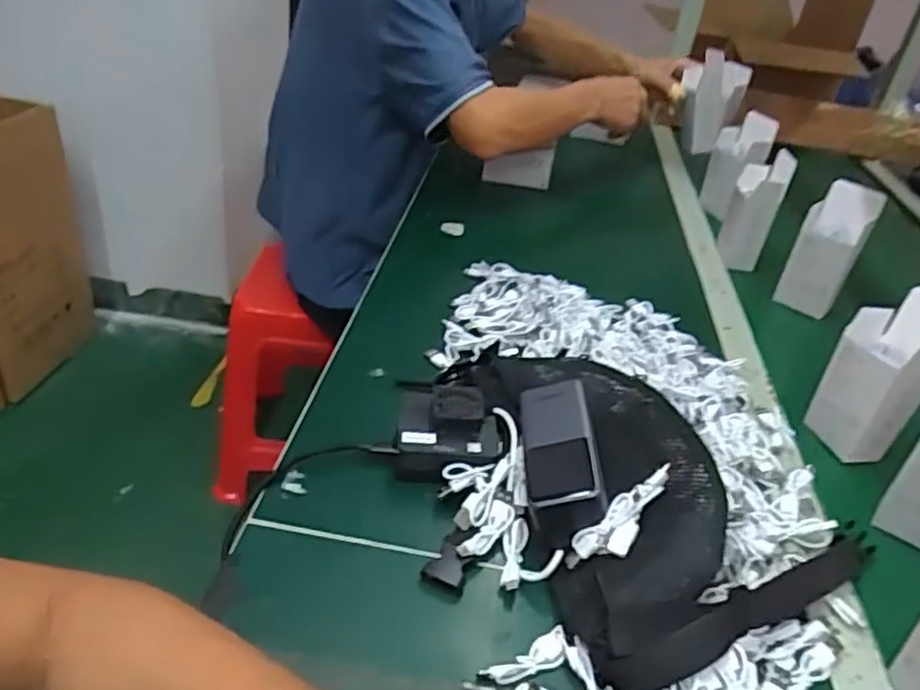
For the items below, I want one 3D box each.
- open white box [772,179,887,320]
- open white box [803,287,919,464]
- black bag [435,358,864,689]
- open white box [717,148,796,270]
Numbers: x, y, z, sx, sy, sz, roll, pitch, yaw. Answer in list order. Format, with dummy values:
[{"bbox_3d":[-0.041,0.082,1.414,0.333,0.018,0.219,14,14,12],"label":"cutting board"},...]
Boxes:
[{"bbox_3d":[0.453,-0.117,0.868,0.070,0.152,0.047,29,40,30],"label":"open white box"},{"bbox_3d":[0.381,0.028,0.639,0.046,0.165,0.082,6,26,-43],"label":"open white box"},{"bbox_3d":[0.129,0.087,0.561,0.250,0.056,0.321,-14,39,-28],"label":"black bag"},{"bbox_3d":[0.402,-0.178,0.958,0.069,0.151,0.053,15,35,13],"label":"open white box"}]

